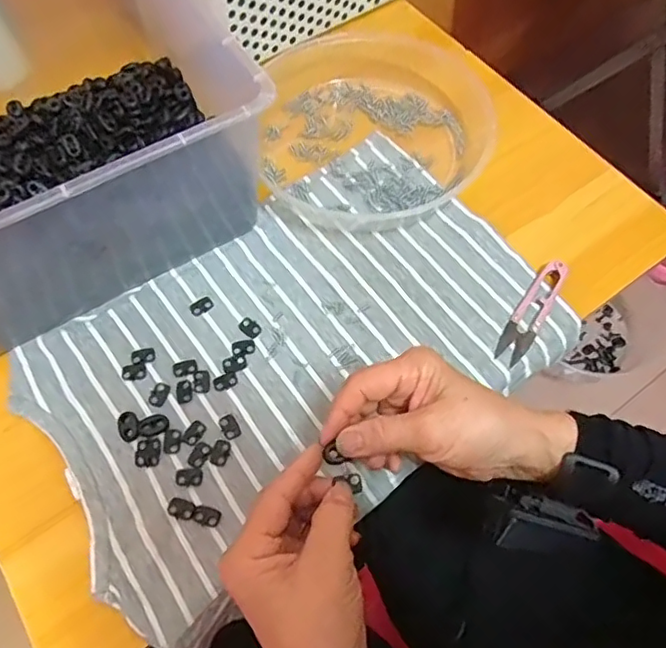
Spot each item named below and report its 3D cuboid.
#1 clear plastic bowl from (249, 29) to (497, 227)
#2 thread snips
[{"bbox_3d":[0.035,-0.200,0.530,0.214,0.042,0.226,1,63,-1],"label":"clear plastic bowl"},{"bbox_3d":[0.159,-0.011,0.451,0.023,0.013,0.097,29,66,13],"label":"thread snips"}]

